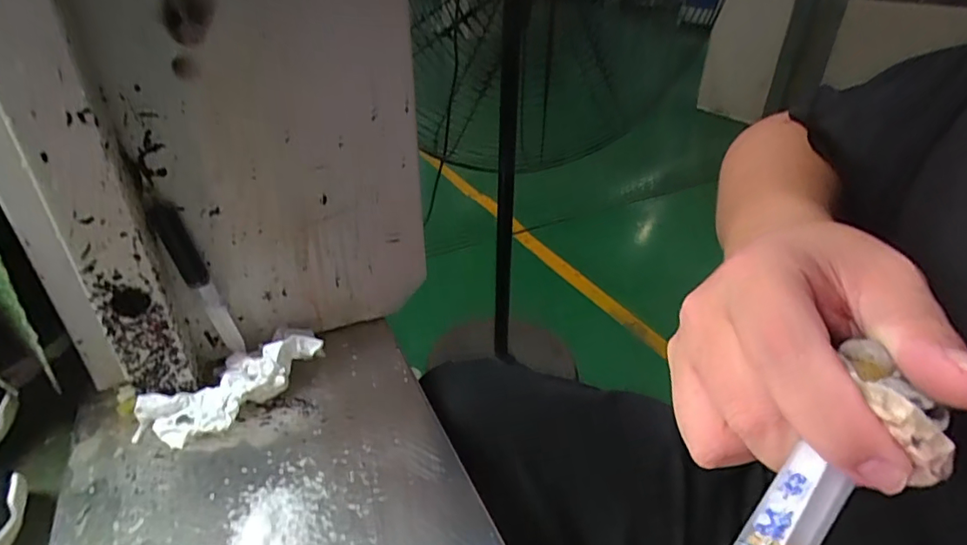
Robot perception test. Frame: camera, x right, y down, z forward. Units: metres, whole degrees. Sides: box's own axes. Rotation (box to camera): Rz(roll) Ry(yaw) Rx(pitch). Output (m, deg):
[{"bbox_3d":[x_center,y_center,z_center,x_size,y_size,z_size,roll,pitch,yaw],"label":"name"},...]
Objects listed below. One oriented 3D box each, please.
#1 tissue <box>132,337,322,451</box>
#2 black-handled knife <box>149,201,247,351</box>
[{"bbox_3d":[-0.181,0.078,0.387,0.131,0.038,0.057,-21,38,-30],"label":"tissue"},{"bbox_3d":[-0.202,0.007,0.377,0.014,0.118,0.020,26,40,37],"label":"black-handled knife"}]

